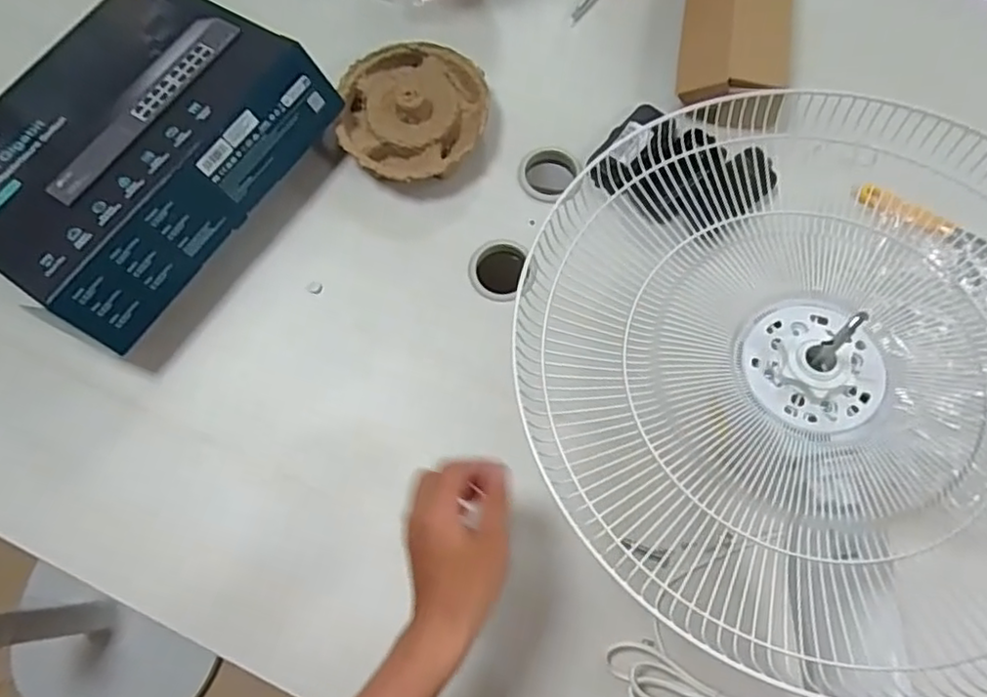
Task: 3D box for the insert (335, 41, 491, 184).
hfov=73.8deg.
[{"bbox_3d":[-0.085,-0.250,0.708,0.152,0.055,0.159,0,73,0],"label":"insert"}]

